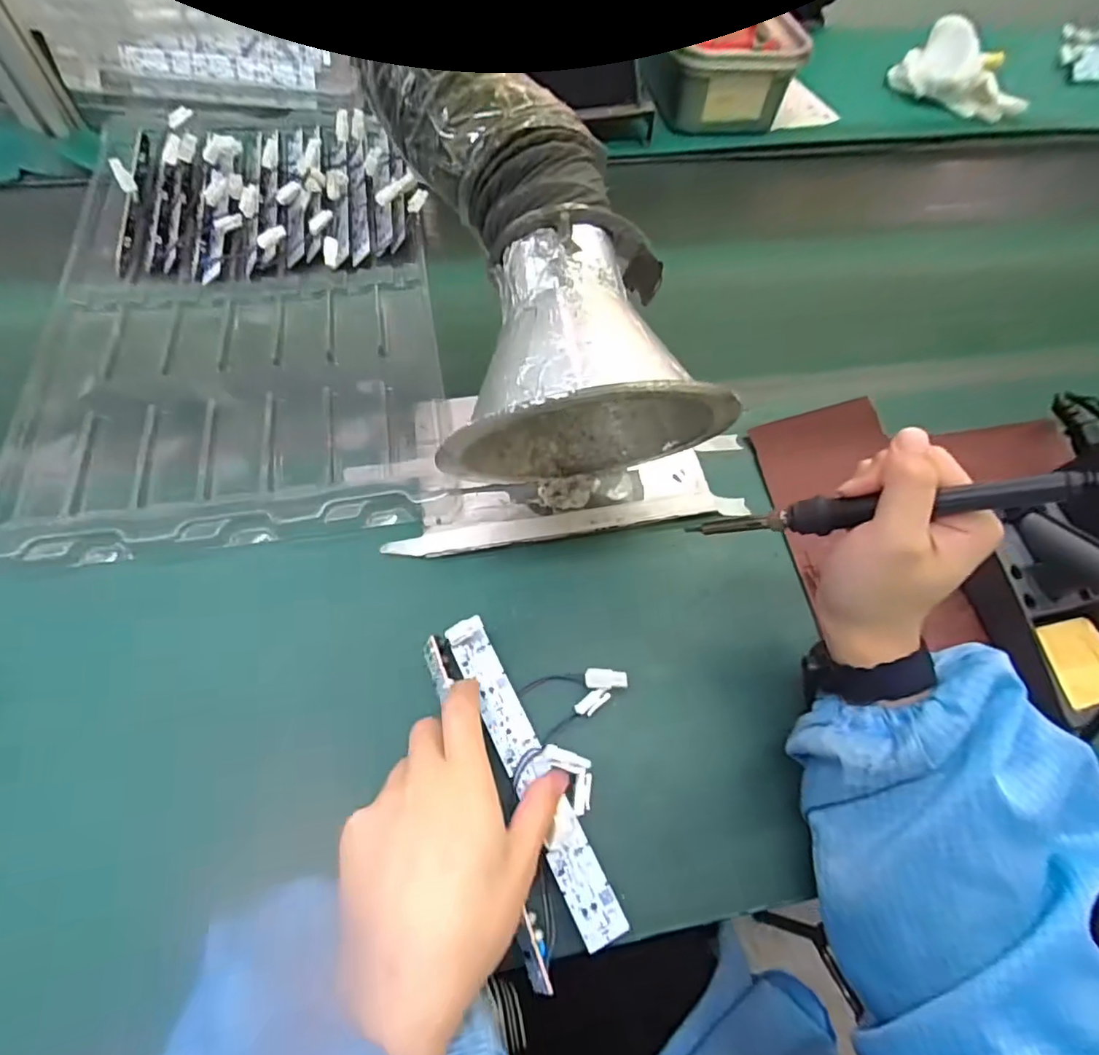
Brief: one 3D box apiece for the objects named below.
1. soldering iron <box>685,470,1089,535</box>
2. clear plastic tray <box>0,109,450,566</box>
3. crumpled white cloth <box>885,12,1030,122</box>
[{"bbox_3d":[0.157,-0.008,0.297,0.178,0.015,0.017,-9,52,40],"label":"soldering iron"},{"bbox_3d":[-0.271,-0.231,0.504,0.317,0.043,0.545,-8,62,-8],"label":"clear plastic tray"},{"bbox_3d":[0.592,-0.651,0.813,0.183,0.075,0.117,17,62,6],"label":"crumpled white cloth"}]

